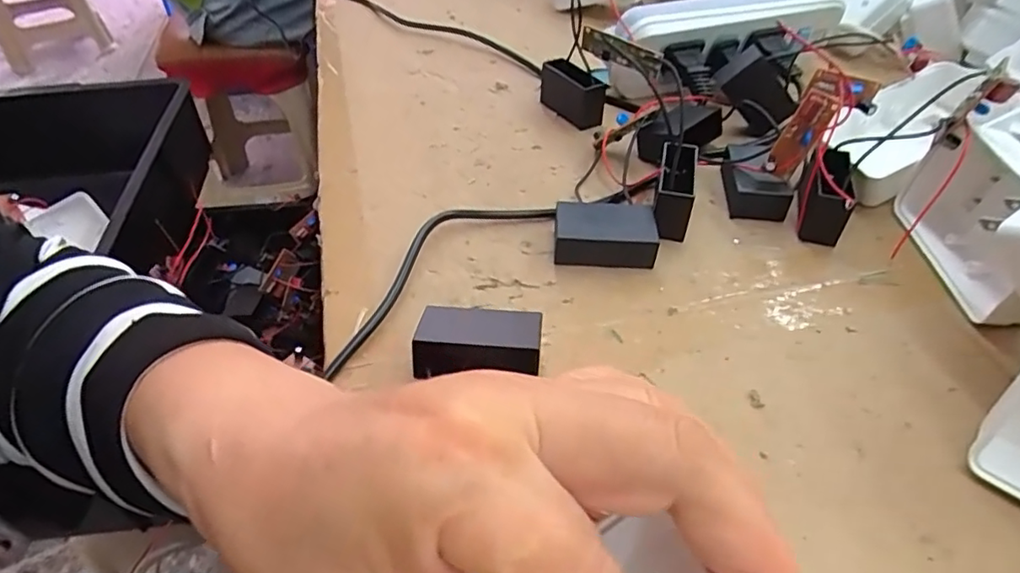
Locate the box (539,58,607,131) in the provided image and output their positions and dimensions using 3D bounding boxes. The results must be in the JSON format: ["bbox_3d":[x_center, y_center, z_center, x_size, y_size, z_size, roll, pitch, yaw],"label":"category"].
[{"bbox_3d":[0.039,-0.128,0.389,0.018,0.027,0.055,-21,48,-21],"label":"box"}]

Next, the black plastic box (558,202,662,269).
[{"bbox_3d":[0.046,-0.026,0.290,0.047,0.021,0.028,3,44,2],"label":"black plastic box"}]

